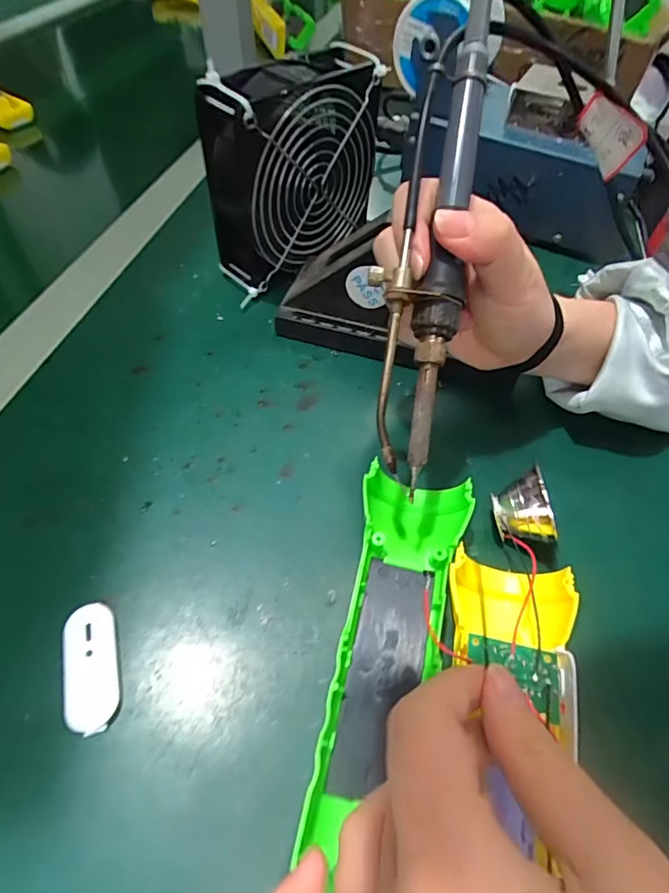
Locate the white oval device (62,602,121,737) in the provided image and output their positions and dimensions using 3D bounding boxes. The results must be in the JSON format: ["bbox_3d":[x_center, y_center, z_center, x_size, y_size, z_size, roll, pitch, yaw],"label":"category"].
[{"bbox_3d":[-0.101,0.091,0.200,0.021,0.004,0.050,-15,56,-13],"label":"white oval device"}]

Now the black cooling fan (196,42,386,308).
[{"bbox_3d":[-0.025,-0.183,0.328,0.121,0.124,0.051,-34,62,-24],"label":"black cooling fan"}]

